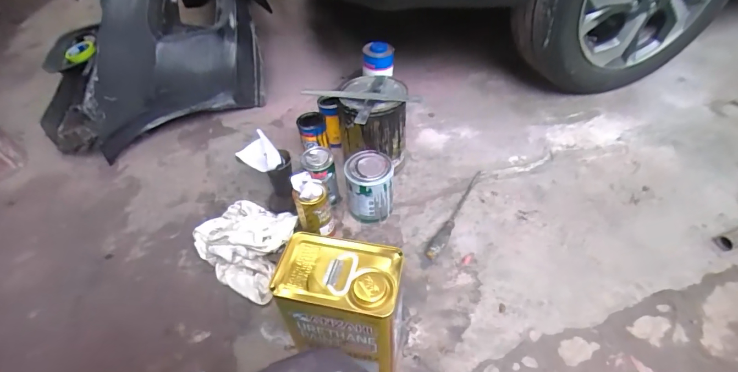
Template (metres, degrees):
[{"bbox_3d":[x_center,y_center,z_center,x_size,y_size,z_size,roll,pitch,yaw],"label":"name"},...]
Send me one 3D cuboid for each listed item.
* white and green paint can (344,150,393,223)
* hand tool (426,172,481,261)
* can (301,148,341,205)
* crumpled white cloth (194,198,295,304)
[{"bbox_3d":[0.004,0.004,0.885,0.097,0.139,0.102,-2,47,2],"label":"white and green paint can"},{"bbox_3d":[0.206,0.056,0.897,0.028,0.024,0.295,23,53,24],"label":"hand tool"},{"bbox_3d":[-0.109,-0.018,0.909,0.071,0.129,0.082,-29,51,-21],"label":"can"},{"bbox_3d":[-0.263,0.123,0.854,0.255,0.057,0.190,24,53,24],"label":"crumpled white cloth"}]

